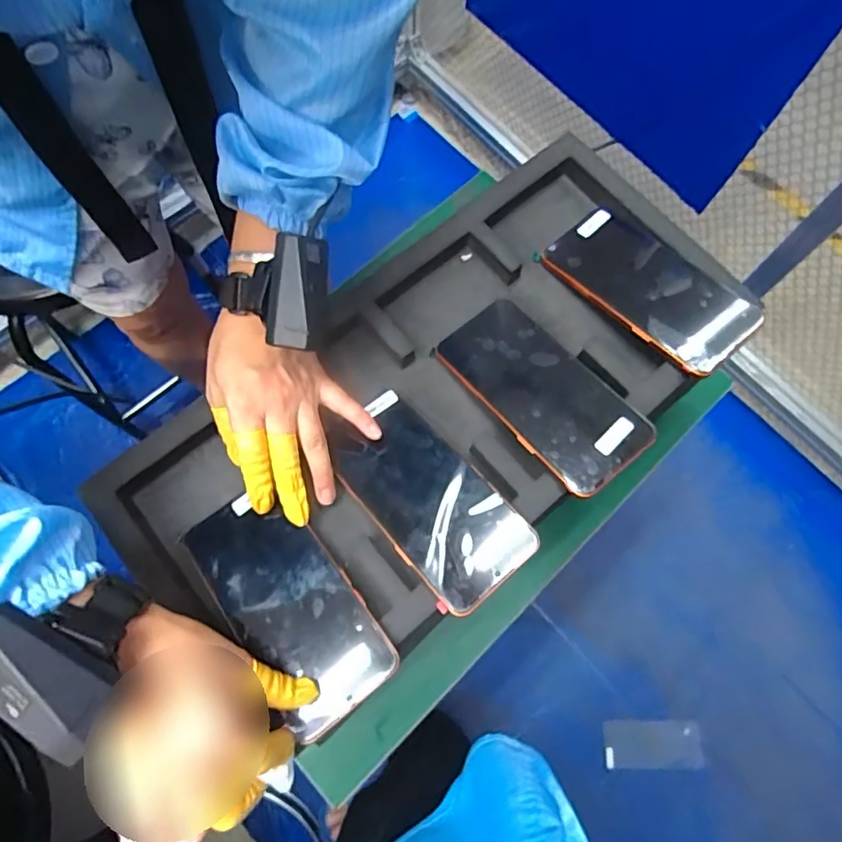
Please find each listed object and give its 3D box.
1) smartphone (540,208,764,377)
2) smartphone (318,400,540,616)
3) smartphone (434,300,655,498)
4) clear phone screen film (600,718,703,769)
[{"bbox_3d":[0.177,-0.108,0.431,0.072,0.010,0.162,-41,64,-7],"label":"smartphone"},{"bbox_3d":[-0.001,0.050,0.384,0.074,0.008,0.163,-41,68,-13],"label":"smartphone"},{"bbox_3d":[0.088,-0.024,0.409,0.075,0.006,0.162,-37,65,-11],"label":"smartphone"},{"bbox_3d":[0.397,0.556,0.942,0.165,0.006,0.077,0,79,-2],"label":"clear phone screen film"}]

